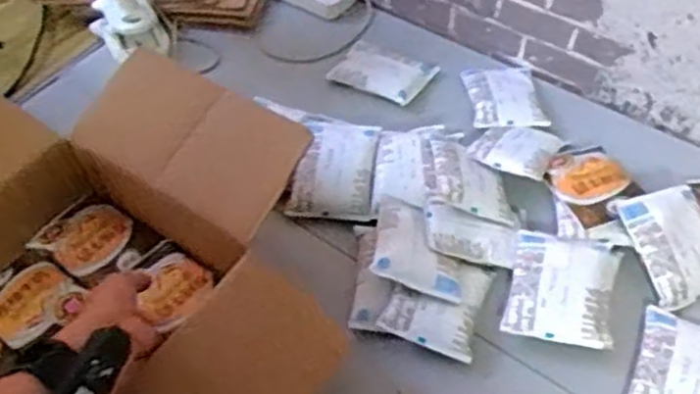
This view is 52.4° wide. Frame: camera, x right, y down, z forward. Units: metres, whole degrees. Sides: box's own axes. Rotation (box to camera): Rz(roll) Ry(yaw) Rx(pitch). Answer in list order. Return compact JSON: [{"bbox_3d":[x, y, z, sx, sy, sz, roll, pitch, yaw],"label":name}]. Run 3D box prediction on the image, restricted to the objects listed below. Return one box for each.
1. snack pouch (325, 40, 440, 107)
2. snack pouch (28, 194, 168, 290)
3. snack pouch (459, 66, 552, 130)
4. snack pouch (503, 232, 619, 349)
[{"bbox_3d":[0.045,-0.176,1.017,0.137,0.019,0.082,24,57,19],"label":"snack pouch"},{"bbox_3d":[-0.288,0.050,0.821,0.123,0.027,0.101,29,59,22],"label":"snack pouch"},{"bbox_3d":[0.207,-0.138,0.961,0.094,0.022,0.117,-6,53,-2],"label":"snack pouch"},{"bbox_3d":[0.228,0.093,0.756,0.108,0.025,0.128,11,54,11],"label":"snack pouch"}]

